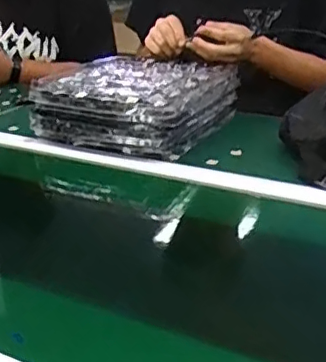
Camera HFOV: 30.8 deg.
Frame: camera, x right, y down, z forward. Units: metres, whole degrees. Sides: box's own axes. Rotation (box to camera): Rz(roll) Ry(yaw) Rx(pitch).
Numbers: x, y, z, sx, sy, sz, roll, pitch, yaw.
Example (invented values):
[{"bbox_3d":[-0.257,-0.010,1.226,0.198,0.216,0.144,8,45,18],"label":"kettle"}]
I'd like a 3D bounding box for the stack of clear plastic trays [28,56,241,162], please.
[{"bbox_3d":[-0.042,-0.143,1.064,0.276,0.098,0.288,11,27,27],"label":"stack of clear plastic trays"}]

